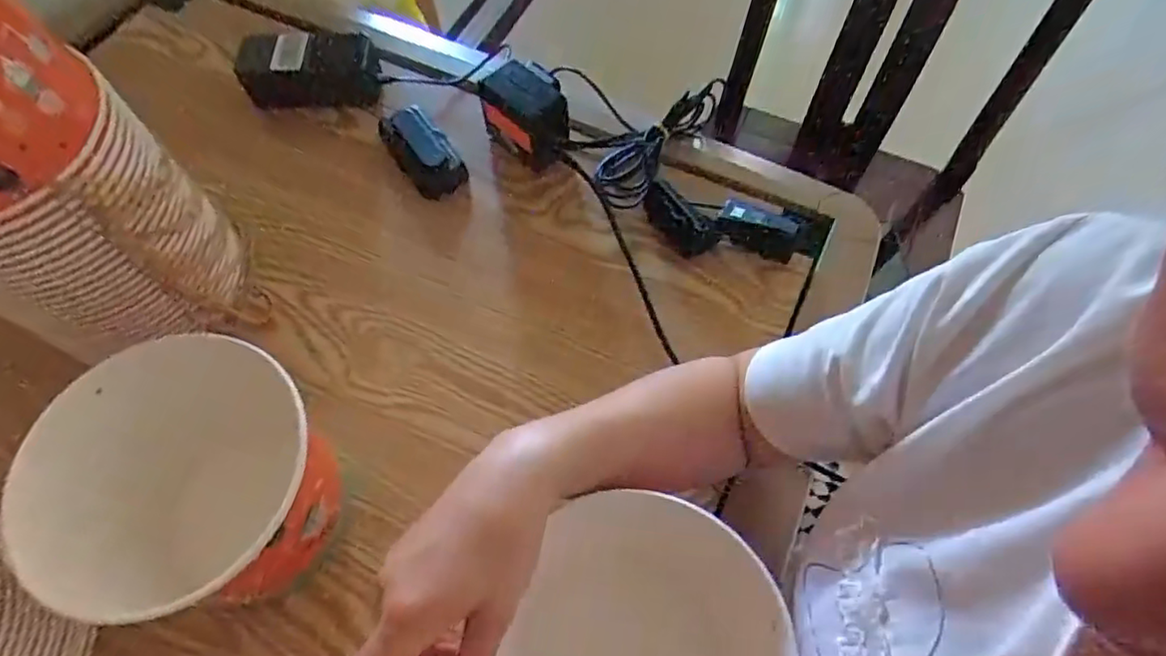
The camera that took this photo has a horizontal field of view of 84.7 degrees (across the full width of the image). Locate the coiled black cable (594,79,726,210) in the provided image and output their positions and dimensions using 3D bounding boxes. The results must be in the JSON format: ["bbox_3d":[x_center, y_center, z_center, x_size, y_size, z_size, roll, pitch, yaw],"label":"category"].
[{"bbox_3d":[0.076,-0.190,0.646,0.053,0.031,0.189,31,67,15],"label":"coiled black cable"}]

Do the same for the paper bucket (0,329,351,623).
[{"bbox_3d":[-0.250,0.105,0.423,0.140,0.139,0.155,-26,65,-12],"label":"paper bucket"}]

